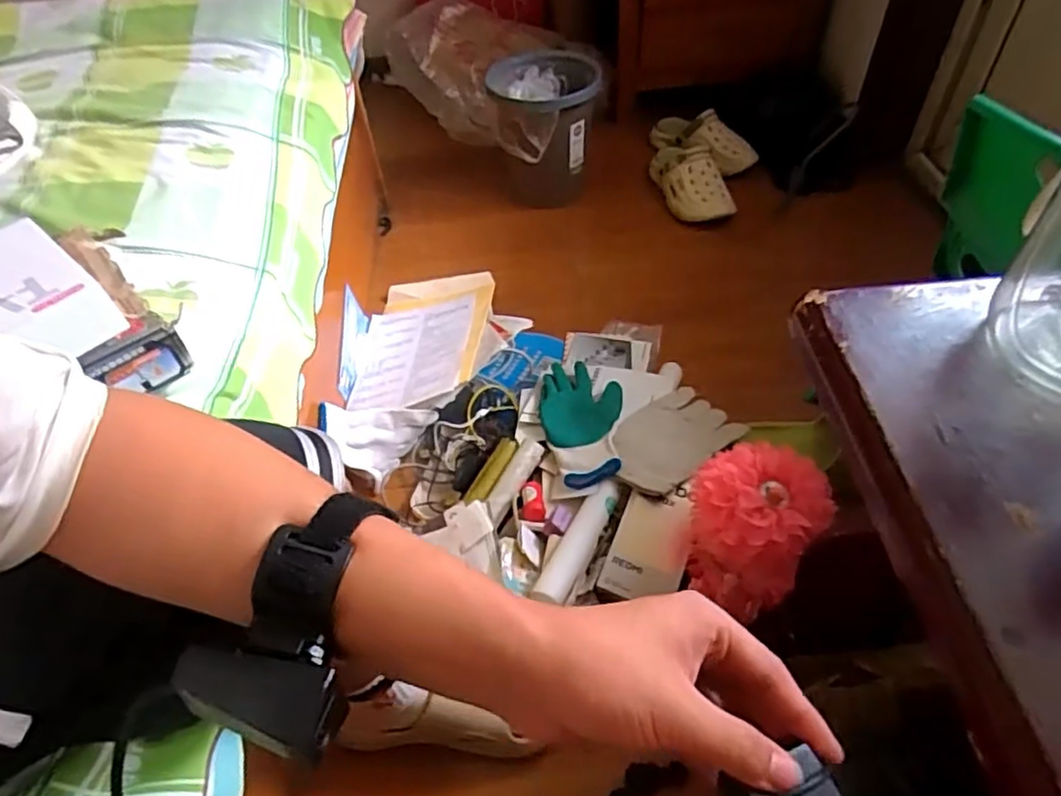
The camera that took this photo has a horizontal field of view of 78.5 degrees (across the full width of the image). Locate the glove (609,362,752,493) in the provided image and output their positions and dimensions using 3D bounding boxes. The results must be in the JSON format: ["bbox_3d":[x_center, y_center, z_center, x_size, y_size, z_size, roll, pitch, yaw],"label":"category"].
[{"bbox_3d":[0.219,0.042,0.944,0.155,0.057,0.270,22,55,22],"label":"glove"}]

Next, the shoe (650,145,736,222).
[{"bbox_3d":[0.343,-0.491,1.444,0.107,0.102,0.262,-17,50,-10],"label":"shoe"}]

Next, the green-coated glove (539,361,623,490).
[{"bbox_3d":[0.073,0.027,0.954,0.122,0.034,0.242,0,49,5],"label":"green-coated glove"}]

